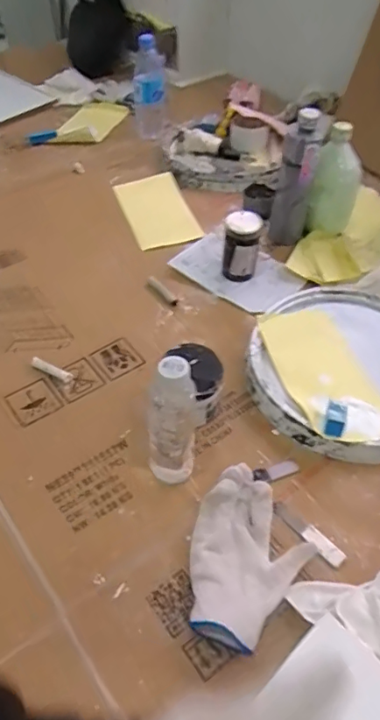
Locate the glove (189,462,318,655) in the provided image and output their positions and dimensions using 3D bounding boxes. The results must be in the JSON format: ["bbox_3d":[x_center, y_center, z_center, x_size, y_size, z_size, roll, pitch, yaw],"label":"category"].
[{"bbox_3d":[0.054,0.211,0.579,0.122,0.042,0.173,31,54,24],"label":"glove"}]

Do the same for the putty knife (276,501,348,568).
[{"bbox_3d":[0.139,0.201,0.621,0.020,0.009,0.095,-33,56,-27],"label":"putty knife"}]

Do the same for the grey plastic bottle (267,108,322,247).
[{"bbox_3d":[0.177,-0.312,0.906,0.072,0.214,0.061,3,48,2],"label":"grey plastic bottle"}]

